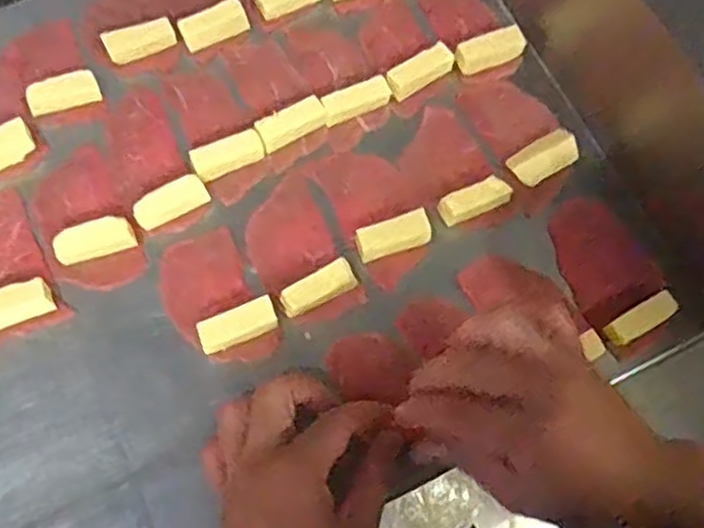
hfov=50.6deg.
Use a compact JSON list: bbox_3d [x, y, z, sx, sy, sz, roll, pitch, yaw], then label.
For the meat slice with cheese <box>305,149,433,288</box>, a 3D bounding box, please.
[{"bbox_3d":[0.017,-0.040,0.496,0.054,0.017,0.102,-25,72,-13],"label":"meat slice with cheese"}]

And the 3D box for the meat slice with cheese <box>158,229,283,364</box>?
[{"bbox_3d":[-0.086,0.022,0.468,0.055,0.017,0.092,-28,72,-13],"label":"meat slice with cheese"}]

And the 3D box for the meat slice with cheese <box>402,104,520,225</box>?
[{"bbox_3d":[0.066,-0.066,0.507,0.056,0.017,0.093,-24,72,-12],"label":"meat slice with cheese"}]

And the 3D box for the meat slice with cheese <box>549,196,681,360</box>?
[{"bbox_3d":[0.165,0.006,0.484,0.052,0.023,0.101,-25,72,-12],"label":"meat slice with cheese"}]

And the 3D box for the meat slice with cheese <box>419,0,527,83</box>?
[{"bbox_3d":[0.087,-0.174,0.553,0.049,0.021,0.086,-26,60,-11],"label":"meat slice with cheese"}]

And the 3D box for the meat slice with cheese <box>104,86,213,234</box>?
[{"bbox_3d":[-0.135,-0.071,0.499,0.047,0.018,0.108,-25,72,-12],"label":"meat slice with cheese"}]

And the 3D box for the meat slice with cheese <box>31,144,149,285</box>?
[{"bbox_3d":[-0.174,-0.028,0.482,0.056,0.017,0.099,-23,71,-12],"label":"meat slice with cheese"}]

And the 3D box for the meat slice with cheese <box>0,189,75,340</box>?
[{"bbox_3d":[-0.223,0.003,0.469,0.056,0.015,0.096,-27,72,-13],"label":"meat slice with cheese"}]

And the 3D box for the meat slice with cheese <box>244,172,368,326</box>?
[{"bbox_3d":[-0.036,-0.010,0.475,0.054,0.024,0.098,-25,72,-13],"label":"meat slice with cheese"}]

